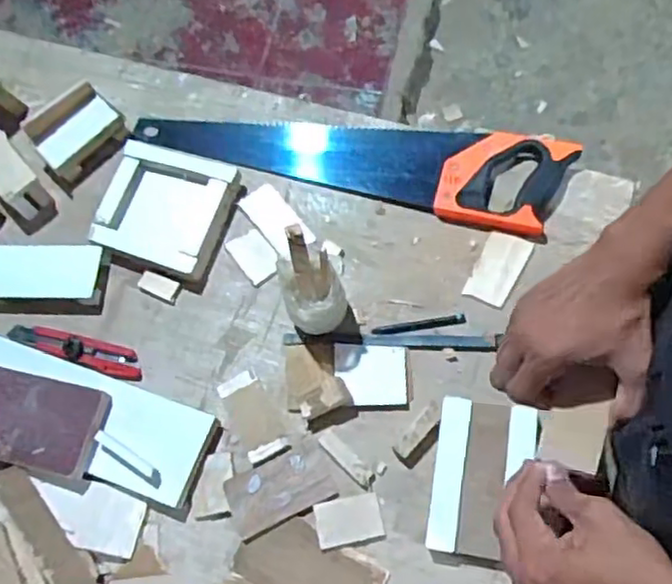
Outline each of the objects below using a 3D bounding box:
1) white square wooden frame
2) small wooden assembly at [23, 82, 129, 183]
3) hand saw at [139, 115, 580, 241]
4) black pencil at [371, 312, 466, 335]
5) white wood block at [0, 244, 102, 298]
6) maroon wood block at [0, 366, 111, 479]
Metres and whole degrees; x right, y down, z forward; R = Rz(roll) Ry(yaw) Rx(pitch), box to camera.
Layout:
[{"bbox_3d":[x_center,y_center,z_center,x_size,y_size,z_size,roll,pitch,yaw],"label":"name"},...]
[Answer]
[{"bbox_3d":[-0.201,-0.100,0.780,0.145,0.040,0.140,18,75,12],"label":"white square wooden frame"},{"bbox_3d":[-0.320,-0.198,0.823,0.102,0.056,0.067,-42,78,-12],"label":"small wooden assembly"},{"bbox_3d":[0.007,-0.154,0.790,0.510,0.031,0.113,8,71,11],"label":"hand saw"},{"bbox_3d":[0.090,0.036,0.723,0.101,0.008,0.014,-10,71,3],"label":"black pencil"},{"bbox_3d":[-0.341,-0.024,0.762,0.137,0.020,0.065,0,72,6],"label":"white wood block"},{"bbox_3d":[-0.340,0.128,0.696,0.190,0.015,0.090,12,65,7],"label":"maroon wood block"}]

